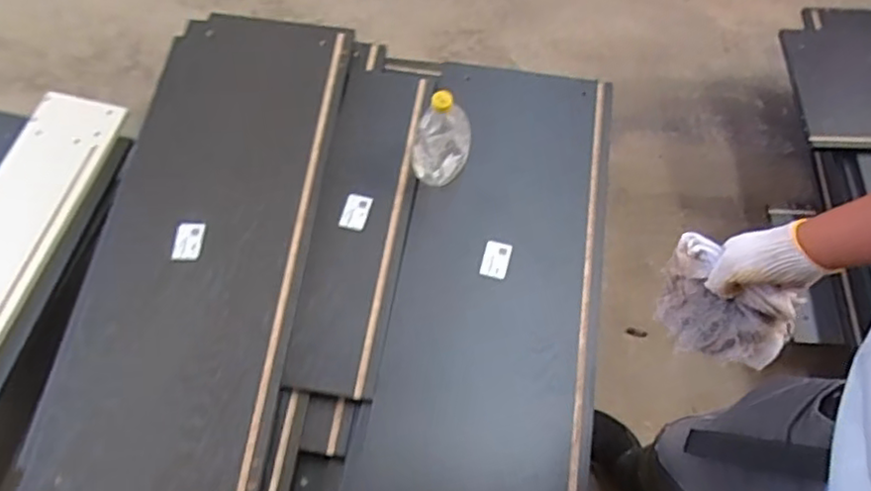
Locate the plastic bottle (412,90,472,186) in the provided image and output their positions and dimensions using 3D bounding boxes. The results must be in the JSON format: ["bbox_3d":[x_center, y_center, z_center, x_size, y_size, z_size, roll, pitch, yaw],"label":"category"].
[{"bbox_3d":[0.010,-0.169,1.054,0.097,0.204,0.059,-2,63,-1],"label":"plastic bottle"}]

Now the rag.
[{"bbox_3d":[0.332,0.075,0.759,0.159,0.095,0.087,37,69,18],"label":"rag"}]

